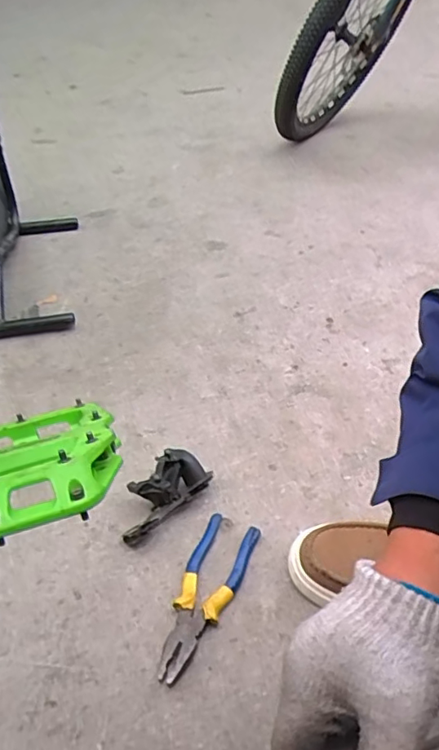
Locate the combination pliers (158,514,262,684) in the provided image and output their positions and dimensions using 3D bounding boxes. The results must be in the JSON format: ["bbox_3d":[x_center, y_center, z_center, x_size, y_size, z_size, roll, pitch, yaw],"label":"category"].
[{"bbox_3d":[-0.018,0.243,0.611,0.063,0.021,0.191,17,47,18],"label":"combination pliers"}]

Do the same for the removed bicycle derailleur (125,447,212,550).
[{"bbox_3d":[-0.074,0.151,0.694,0.138,0.054,0.064,-34,52,-29],"label":"removed bicycle derailleur"}]

